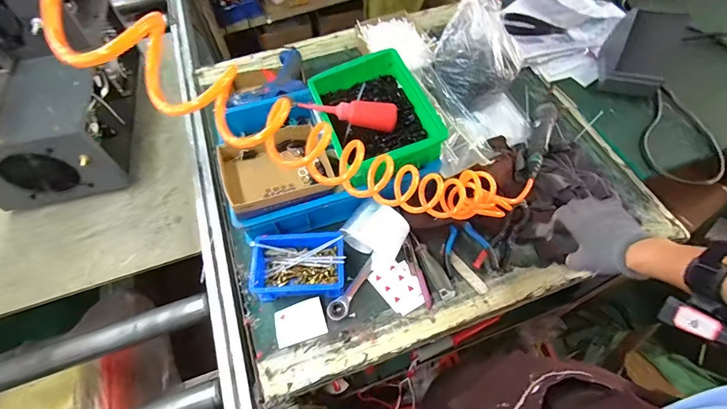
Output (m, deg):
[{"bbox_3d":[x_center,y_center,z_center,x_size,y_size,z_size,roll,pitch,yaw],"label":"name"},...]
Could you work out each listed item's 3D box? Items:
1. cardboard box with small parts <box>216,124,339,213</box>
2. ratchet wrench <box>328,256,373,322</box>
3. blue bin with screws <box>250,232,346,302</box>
[{"bbox_3d":[-0.156,-0.069,0.655,0.177,0.035,0.148,-20,61,-10],"label":"cardboard box with small parts"},{"bbox_3d":[-0.016,0.143,0.620,0.031,0.014,0.116,35,66,20],"label":"ratchet wrench"},{"bbox_3d":[-0.106,0.103,0.617,0.150,0.058,0.099,-2,60,1],"label":"blue bin with screws"}]

